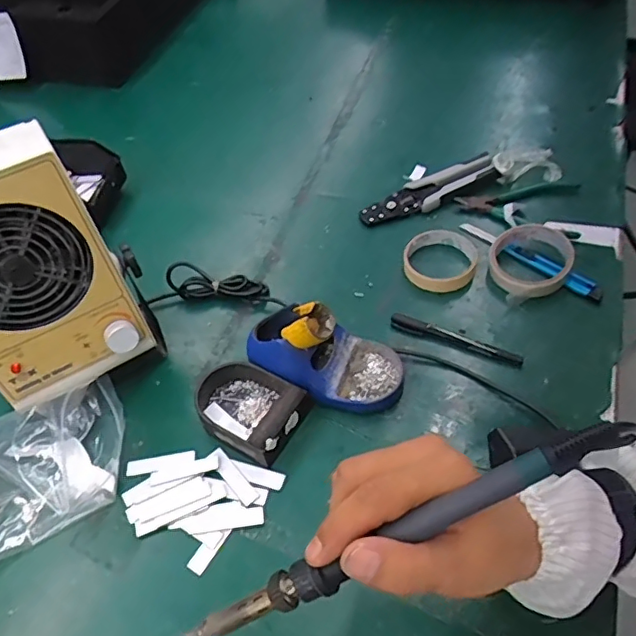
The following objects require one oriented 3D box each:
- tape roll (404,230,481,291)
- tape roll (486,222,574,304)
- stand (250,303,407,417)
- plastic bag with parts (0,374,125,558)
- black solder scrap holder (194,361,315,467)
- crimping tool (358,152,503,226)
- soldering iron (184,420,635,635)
[{"bbox_3d":[0.143,-0.069,0.652,0.086,0.022,0.077,-3,51,4],"label":"tape roll"},{"bbox_3d":[0.239,-0.068,0.630,0.095,0.032,0.088,-3,51,4],"label":"tape roll"},{"bbox_3d":[0.007,0.031,0.545,0.155,0.083,0.079,11,54,14],"label":"stand"},{"bbox_3d":[-0.277,0.138,0.505,0.211,0.054,0.125,-24,53,-13],"label":"plastic bag with parts"},{"bbox_3d":[-0.069,0.085,0.544,0.105,0.032,0.076,22,57,21],"label":"black solder scrap holder"},{"bbox_3d":[0.148,-0.164,0.729,0.194,0.027,0.052,-24,53,-13],"label":"crimping tool"},{"bbox_3d":[0.036,0.106,0.270,0.238,0.013,0.016,-31,52,10],"label":"soldering iron"}]

